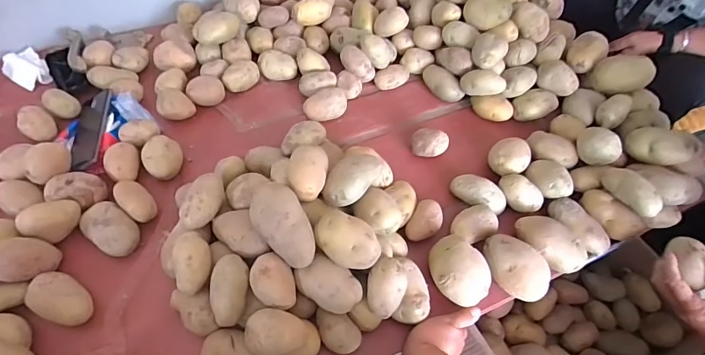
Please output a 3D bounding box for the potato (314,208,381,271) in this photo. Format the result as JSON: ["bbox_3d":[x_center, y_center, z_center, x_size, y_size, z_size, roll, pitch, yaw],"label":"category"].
[{"bbox_3d":[-0.006,0.078,0.486,0.079,0.044,0.051,34,61,17],"label":"potato"}]

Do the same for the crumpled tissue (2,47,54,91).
[{"bbox_3d":[-0.593,-0.195,0.733,0.102,0.026,0.062,35,62,18],"label":"crumpled tissue"}]

